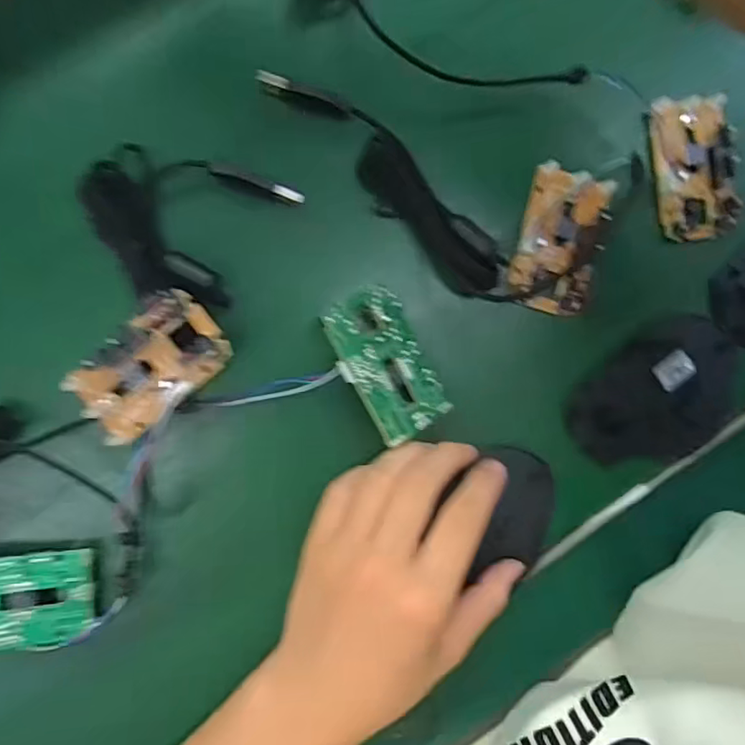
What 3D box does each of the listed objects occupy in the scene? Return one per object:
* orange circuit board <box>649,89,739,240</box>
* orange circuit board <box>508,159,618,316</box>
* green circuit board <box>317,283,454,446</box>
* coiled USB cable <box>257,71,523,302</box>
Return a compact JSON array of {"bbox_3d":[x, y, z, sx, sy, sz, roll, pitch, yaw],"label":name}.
[{"bbox_3d":[0.188,-0.119,0.329,0.044,0.011,0.081,-11,92,-8],"label":"orange circuit board"},{"bbox_3d":[0.106,-0.075,0.320,0.045,0.014,0.078,16,88,-8],"label":"orange circuit board"},{"bbox_3d":[0.008,-0.005,0.294,0.047,0.007,0.077,-31,94,-28],"label":"green circuit board"},{"bbox_3d":[0.014,-0.099,0.300,0.170,0.020,0.029,43,85,-6],"label":"coiled USB cable"}]

